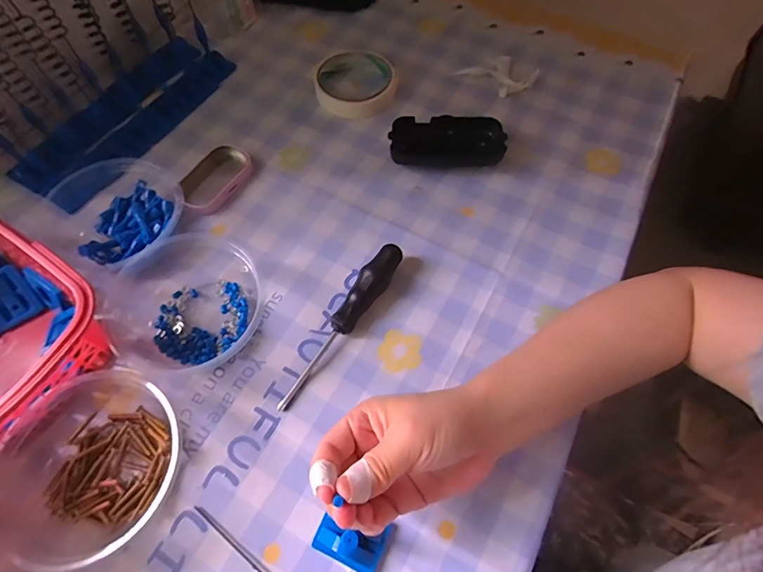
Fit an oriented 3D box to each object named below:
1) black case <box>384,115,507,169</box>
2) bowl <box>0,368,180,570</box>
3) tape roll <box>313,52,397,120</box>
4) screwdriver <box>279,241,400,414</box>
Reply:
[{"bbox_3d":[0.066,-0.147,0.449,0.110,0.029,0.056,7,63,1],"label":"black case"},{"bbox_3d":[-0.208,0.121,0.297,0.125,0.038,0.116,-16,65,-10],"label":"bowl"},{"bbox_3d":[-0.030,-0.224,0.487,0.091,0.016,0.095,1,63,-2],"label":"tape roll"},{"bbox_3d":[-0.033,0.028,0.353,0.023,0.028,0.157,33,67,14],"label":"screwdriver"}]

